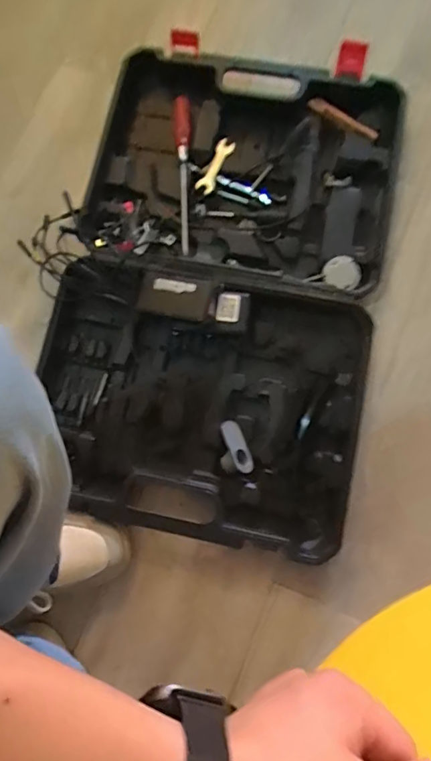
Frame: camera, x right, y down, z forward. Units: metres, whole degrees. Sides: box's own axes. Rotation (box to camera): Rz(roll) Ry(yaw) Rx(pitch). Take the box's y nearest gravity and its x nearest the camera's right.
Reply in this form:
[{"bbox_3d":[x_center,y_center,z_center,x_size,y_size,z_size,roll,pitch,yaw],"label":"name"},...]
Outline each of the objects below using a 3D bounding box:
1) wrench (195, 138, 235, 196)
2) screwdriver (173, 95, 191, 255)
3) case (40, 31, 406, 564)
[{"bbox_3d":[0.000,-0.309,0.698,0.025,0.006,0.093,22,81,5],"label":"wrench"},{"bbox_3d":[-0.045,-0.290,0.681,0.023,0.025,0.232,-2,79,1],"label":"screwdriver"},{"bbox_3d":[0.007,-0.138,0.646,0.406,0.052,0.648,11,80,3],"label":"case"}]

